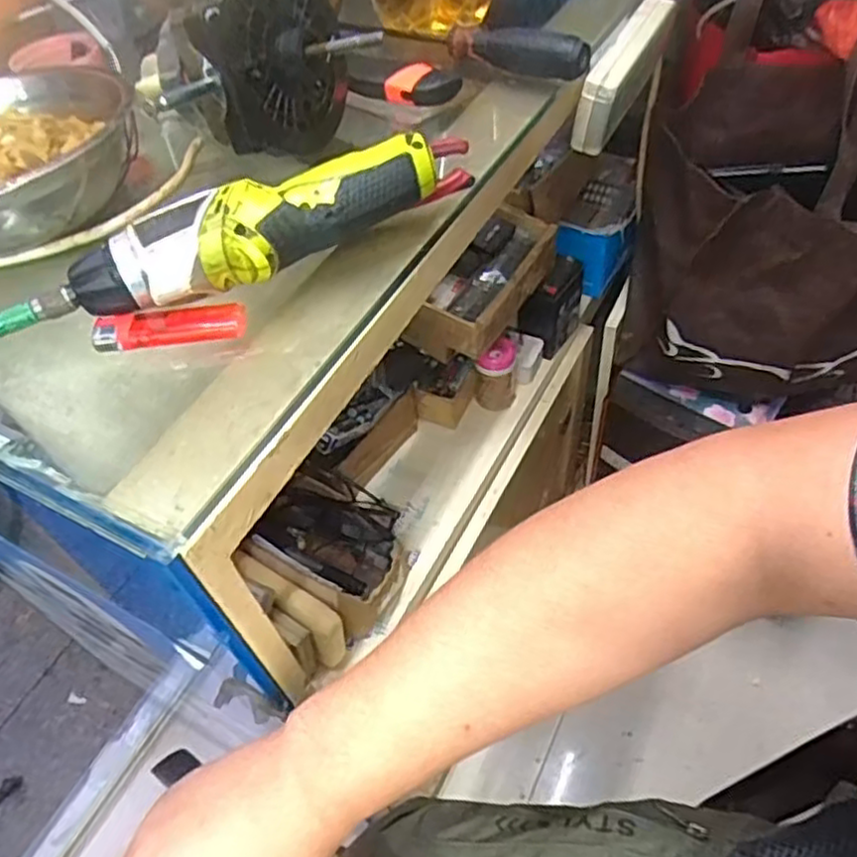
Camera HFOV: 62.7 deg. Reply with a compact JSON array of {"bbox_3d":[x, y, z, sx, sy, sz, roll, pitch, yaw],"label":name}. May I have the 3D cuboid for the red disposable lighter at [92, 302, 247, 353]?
[{"bbox_3d":[-0.137,-0.054,0.372,0.077,0.009,0.022,-7,52,0],"label":"red disposable lighter"}]

